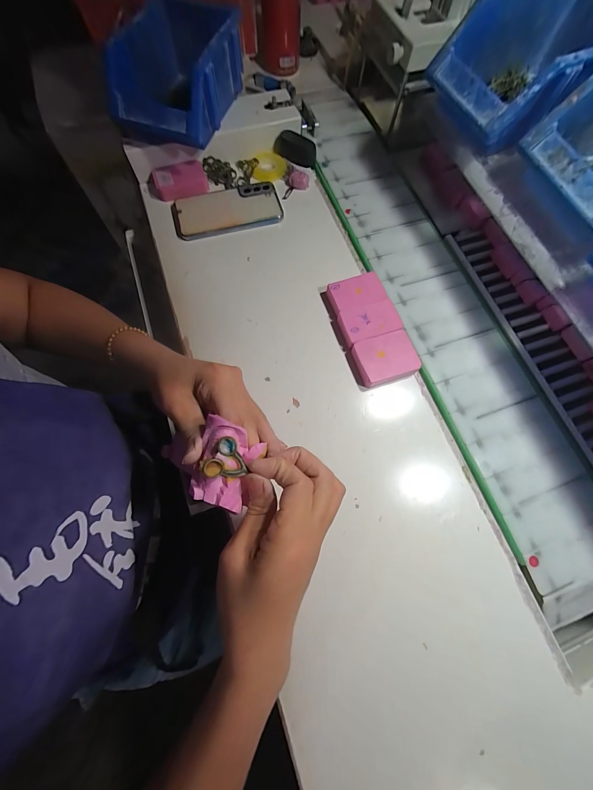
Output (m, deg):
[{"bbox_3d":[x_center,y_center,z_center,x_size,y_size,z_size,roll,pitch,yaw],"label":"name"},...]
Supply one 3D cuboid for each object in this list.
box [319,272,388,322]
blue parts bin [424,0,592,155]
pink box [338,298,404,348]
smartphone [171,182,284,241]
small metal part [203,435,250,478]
[{"bbox_3d":[0.072,-0.126,0.383,0.070,0.021,0.045,-17,73,-8],"label":"box"},{"bbox_3d":[0.248,-0.342,0.310,0.181,0.068,0.123,-23,74,-9],"label":"blue parts bin"},{"bbox_3d":[0.088,-0.088,0.370,0.070,0.018,0.044,-18,73,-8],"label":"pink box"},{"bbox_3d":[-0.098,-0.263,0.428,0.150,0.013,0.073,-16,73,-7],"label":"smartphone"},{"bbox_3d":[-0.051,0.046,0.209,0.028,0.005,0.029,-16,87,-24],"label":"small metal part"}]

